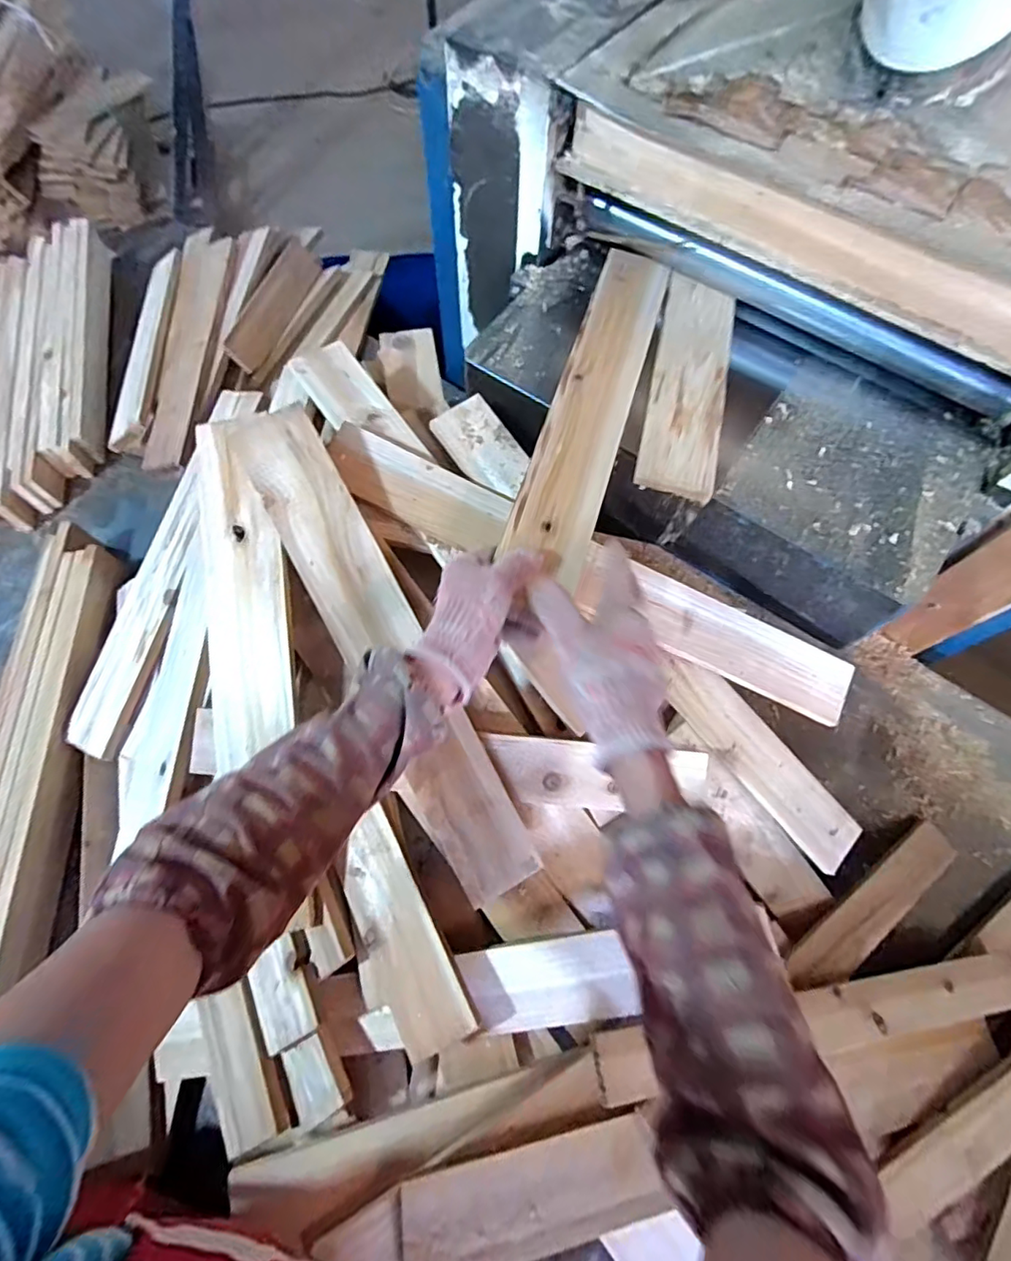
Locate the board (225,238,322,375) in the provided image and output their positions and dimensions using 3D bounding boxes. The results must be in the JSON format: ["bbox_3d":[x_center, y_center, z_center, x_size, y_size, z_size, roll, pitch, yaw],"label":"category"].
[{"bbox_3d":[-0.379,-0.540,0.913,0.061,0.018,0.289,25,66,-23],"label":"board"}]

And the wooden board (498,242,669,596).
[{"bbox_3d":[0.092,-0.243,0.570,0.076,0.010,0.442,17,67,5],"label":"wooden board"}]

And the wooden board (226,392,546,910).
[{"bbox_3d":[-0.116,0.019,0.528,0.079,0.027,0.503,-27,89,-12],"label":"wooden board"}]

